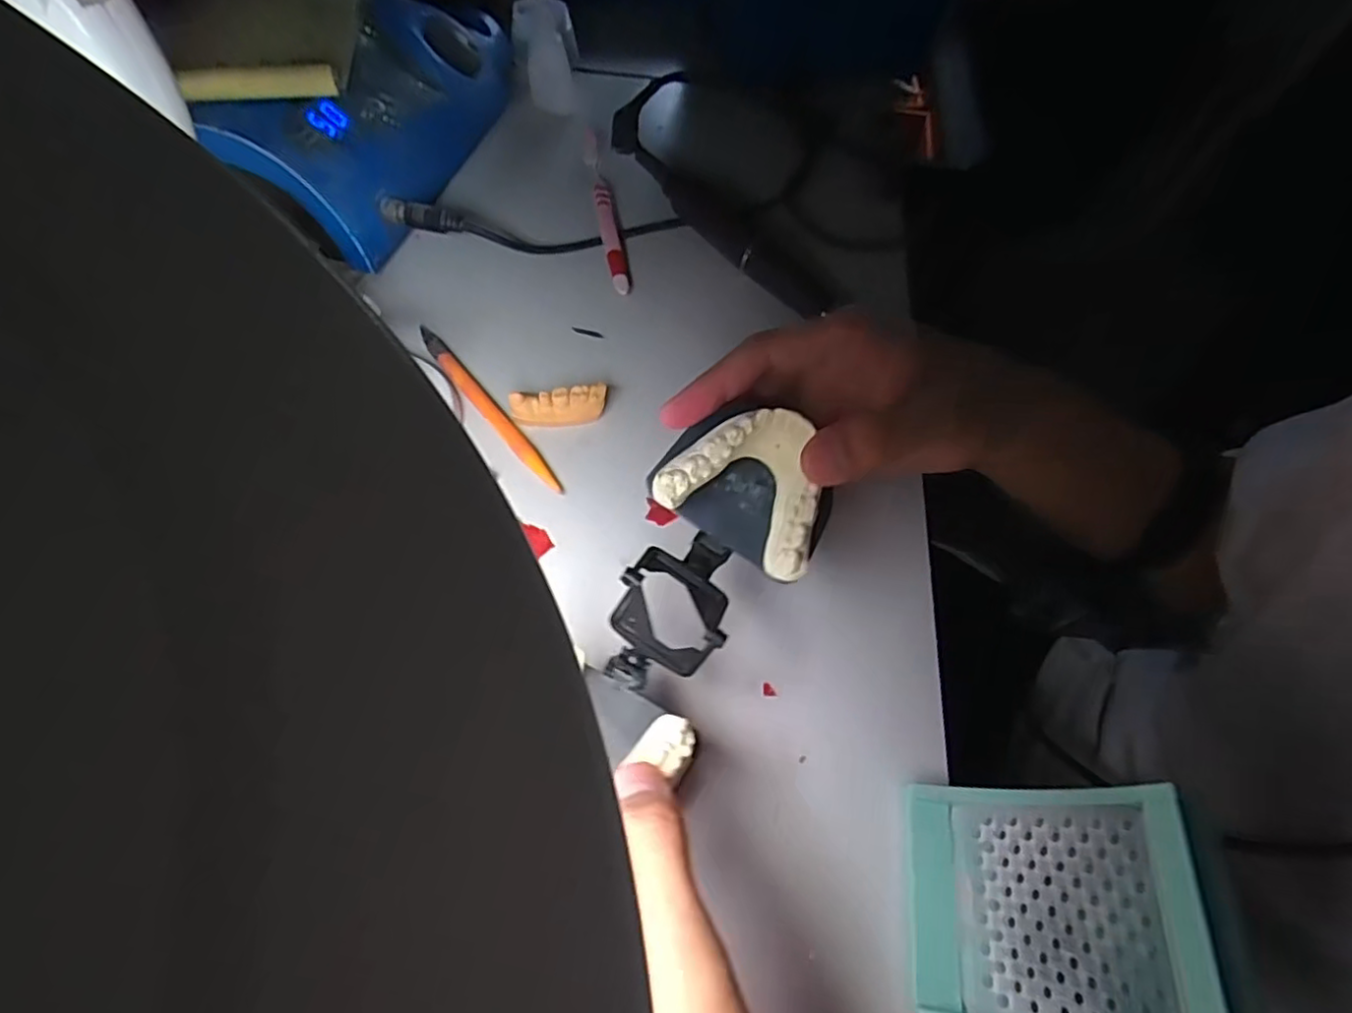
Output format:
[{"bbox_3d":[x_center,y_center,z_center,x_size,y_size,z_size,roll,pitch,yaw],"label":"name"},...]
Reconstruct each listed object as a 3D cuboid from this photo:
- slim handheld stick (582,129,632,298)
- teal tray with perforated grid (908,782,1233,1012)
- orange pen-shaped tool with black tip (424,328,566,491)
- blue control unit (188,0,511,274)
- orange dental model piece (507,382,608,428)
[{"bbox_3d":[-0.050,-0.209,0.448,0.012,0.012,0.177,-9,61,-7],"label":"slim handheld stick"},{"bbox_3d":[0.121,0.135,0.219,0.017,0.096,0.075,30,53,-30],"label":"teal tray with perforated grid"},{"bbox_3d":[-0.103,-0.055,0.353,0.011,0.006,0.135,-35,67,-20],"label":"orange pen-shaped tool with black tip"},{"bbox_3d":[-0.183,-0.273,0.438,0.095,0.079,0.261,20,61,9],"label":"blue control unit"},{"bbox_3d":[-0.061,-0.052,0.347,0.050,0.020,0.014,-10,61,-7],"label":"orange dental model piece"}]

